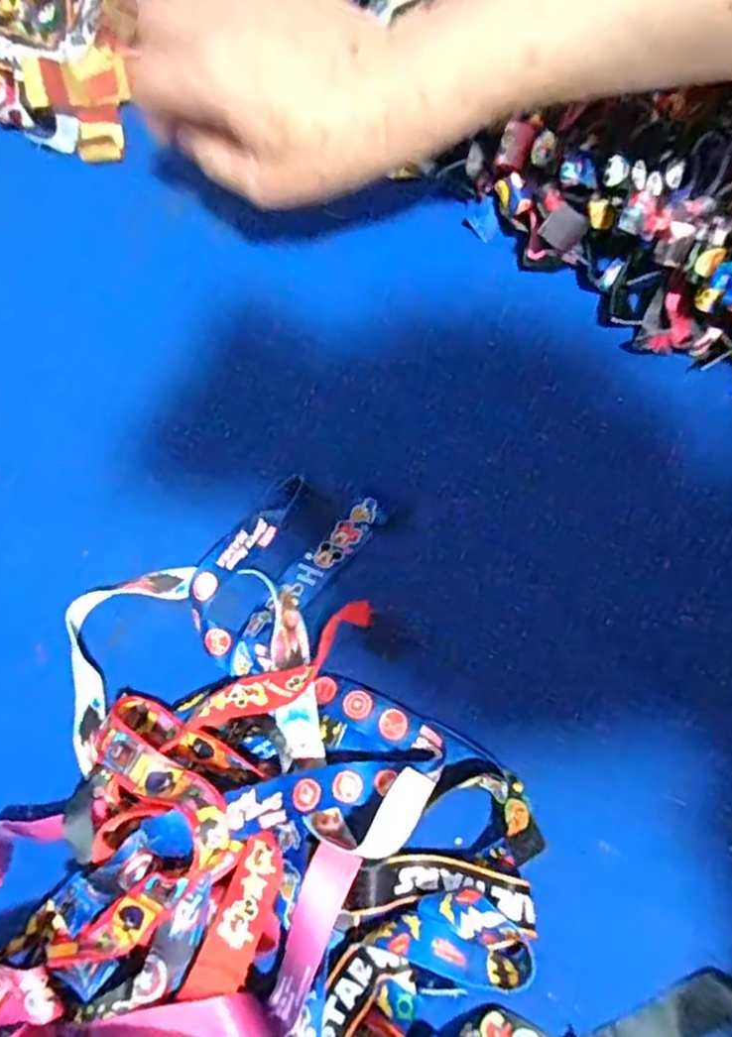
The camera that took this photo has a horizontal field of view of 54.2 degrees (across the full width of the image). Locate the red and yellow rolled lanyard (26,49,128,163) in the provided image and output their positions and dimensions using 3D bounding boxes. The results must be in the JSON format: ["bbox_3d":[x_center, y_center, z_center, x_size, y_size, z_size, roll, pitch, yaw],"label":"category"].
[{"bbox_3d":[-0.179,-0.260,0.444,0.052,0.035,0.060,4,77,2],"label":"red and yellow rolled lanyard"}]

